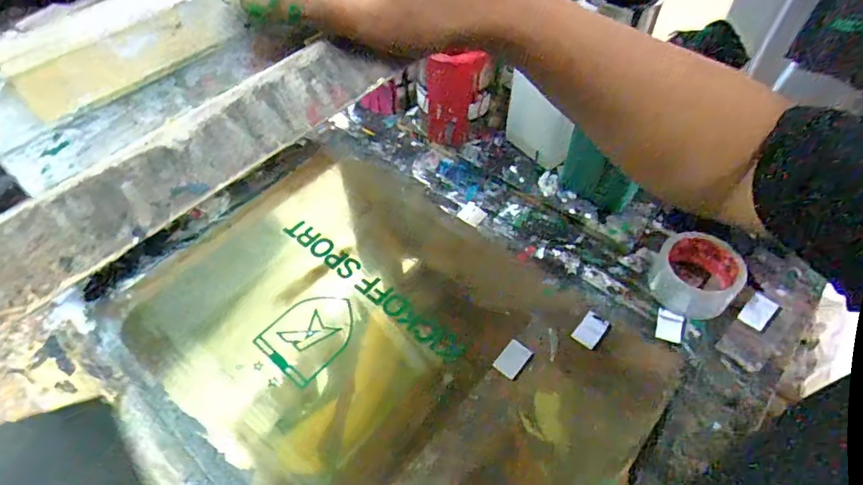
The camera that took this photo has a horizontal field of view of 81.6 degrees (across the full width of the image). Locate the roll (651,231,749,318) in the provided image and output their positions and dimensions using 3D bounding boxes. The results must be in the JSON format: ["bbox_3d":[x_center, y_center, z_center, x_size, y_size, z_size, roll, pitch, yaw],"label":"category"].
[{"bbox_3d":[0.314,0.037,0.596,0.087,0.065,0.092,-1,52,1],"label":"roll"}]

